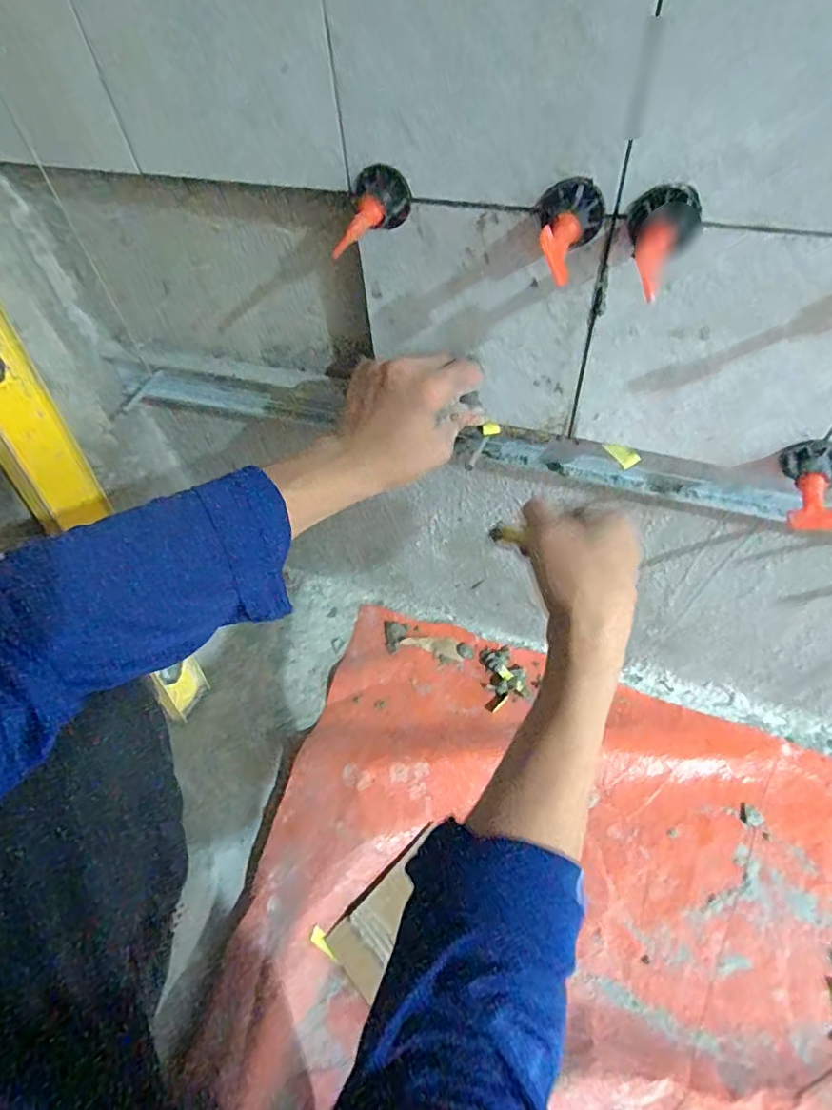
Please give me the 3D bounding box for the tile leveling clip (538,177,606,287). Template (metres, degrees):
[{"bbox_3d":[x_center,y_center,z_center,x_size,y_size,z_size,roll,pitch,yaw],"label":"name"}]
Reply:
[{"bbox_3d":[0.075,-0.157,0.272,0.032,0.028,0.062,8,56,10],"label":"tile leveling clip"}]

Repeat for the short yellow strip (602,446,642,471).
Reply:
[{"bbox_3d":[0.146,-0.070,0.396,0.027,0.012,0.006,24,60,20],"label":"short yellow strip"}]

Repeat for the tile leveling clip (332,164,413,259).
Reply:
[{"bbox_3d":[-0.024,-0.184,0.301,0.033,0.029,0.055,7,56,10],"label":"tile leveling clip"}]

